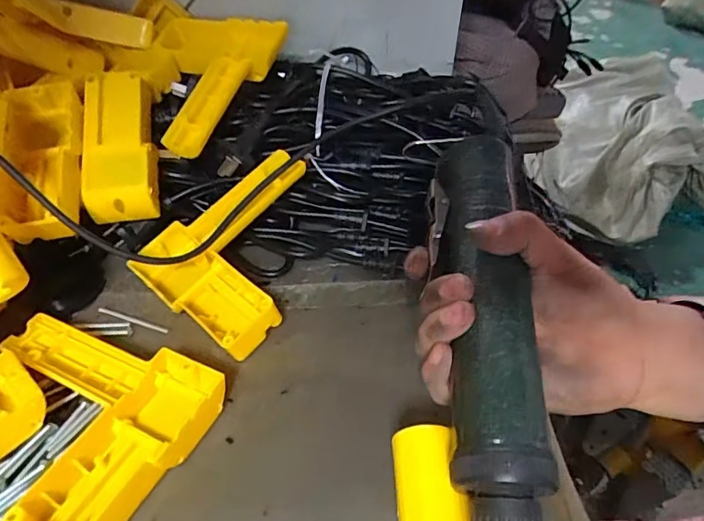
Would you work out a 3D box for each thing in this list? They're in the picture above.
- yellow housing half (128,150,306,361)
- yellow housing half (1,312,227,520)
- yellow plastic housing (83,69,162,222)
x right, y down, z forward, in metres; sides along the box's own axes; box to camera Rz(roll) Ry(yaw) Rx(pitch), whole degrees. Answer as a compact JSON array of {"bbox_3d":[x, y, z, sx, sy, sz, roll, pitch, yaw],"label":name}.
[{"bbox_3d":[-0.072,-0.011,0.365,0.140,0.027,0.113,-45,63,-10],"label":"yellow housing half"},{"bbox_3d":[-0.160,0.087,0.296,0.148,0.025,0.112,23,48,24],"label":"yellow housing half"},{"bbox_3d":[-0.176,-0.090,0.384,0.048,0.033,0.116,-7,73,-7],"label":"yellow plastic housing"}]

